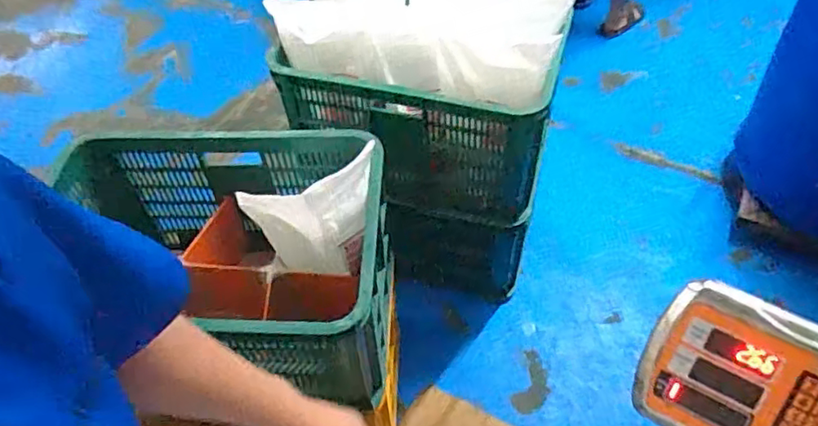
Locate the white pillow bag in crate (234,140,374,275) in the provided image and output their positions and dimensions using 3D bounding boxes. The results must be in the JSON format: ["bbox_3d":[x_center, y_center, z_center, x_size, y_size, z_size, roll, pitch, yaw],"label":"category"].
[{"bbox_3d":[-0.137,0.023,0.888,0.187,0.198,0.066,-12,51,-7],"label":"white pillow bag in crate"}]

